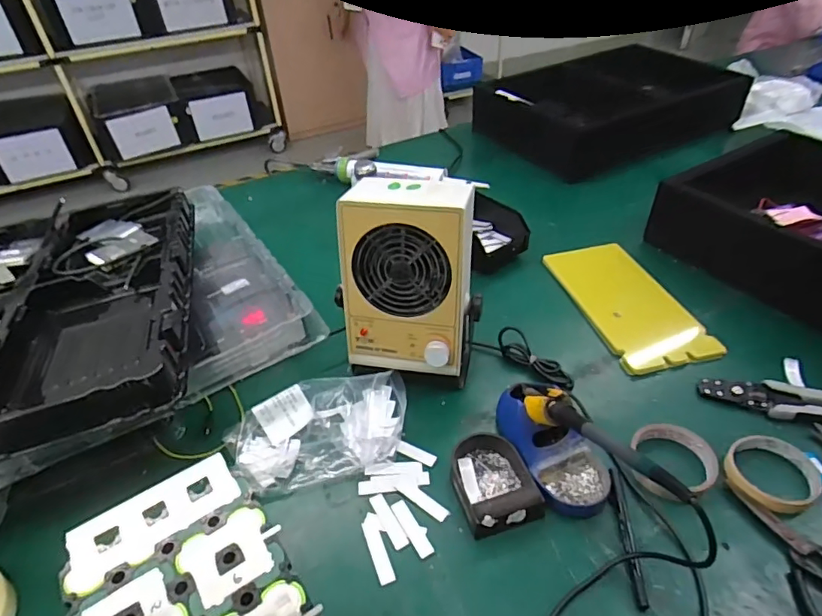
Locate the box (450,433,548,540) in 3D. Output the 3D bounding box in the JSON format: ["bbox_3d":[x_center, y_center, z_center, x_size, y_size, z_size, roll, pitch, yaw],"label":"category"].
[{"bbox_3d":[0.085,0.183,0.549,0.078,0.035,0.107,-15,41,-12],"label":"box"}]

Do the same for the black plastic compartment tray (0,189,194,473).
[{"bbox_3d":[-0.449,-0.002,0.613,0.351,0.065,0.466,-14,41,-12],"label":"black plastic compartment tray"}]

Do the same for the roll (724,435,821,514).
[{"bbox_3d":[0.386,0.171,0.543,0.089,0.027,0.083,-2,40,2],"label":"roll"}]

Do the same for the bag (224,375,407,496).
[{"bbox_3d":[-0.107,0.138,0.604,0.214,0.049,0.115,-13,41,-11],"label":"bag"}]

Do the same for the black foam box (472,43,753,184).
[{"bbox_3d":[0.474,-0.478,1.232,0.554,0.132,0.402,-18,42,-16],"label":"black foam box"}]

